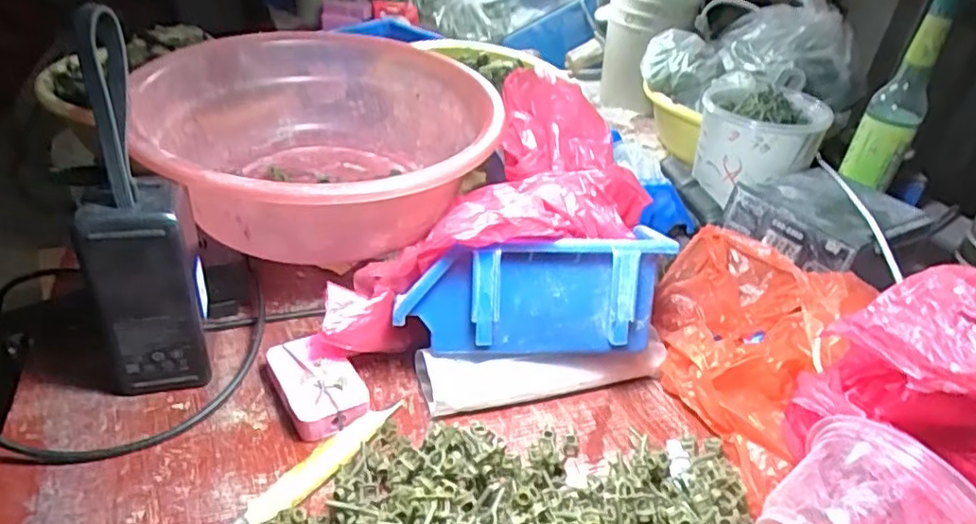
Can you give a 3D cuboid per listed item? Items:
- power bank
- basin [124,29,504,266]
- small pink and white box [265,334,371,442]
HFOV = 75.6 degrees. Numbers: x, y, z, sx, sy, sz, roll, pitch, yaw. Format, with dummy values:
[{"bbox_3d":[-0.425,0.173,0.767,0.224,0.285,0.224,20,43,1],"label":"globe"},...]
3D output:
[{"bbox_3d":[-0.198,-0.014,0.350,0.060,0.220,0.046,-13,39,-25],"label":"power bank"},{"bbox_3d":[-0.122,-0.086,0.469,0.241,0.091,0.248,4,34,-3],"label":"basin"},{"bbox_3d":[-0.110,0.078,0.403,0.046,0.021,0.071,-17,41,-30],"label":"small pink and white box"}]

